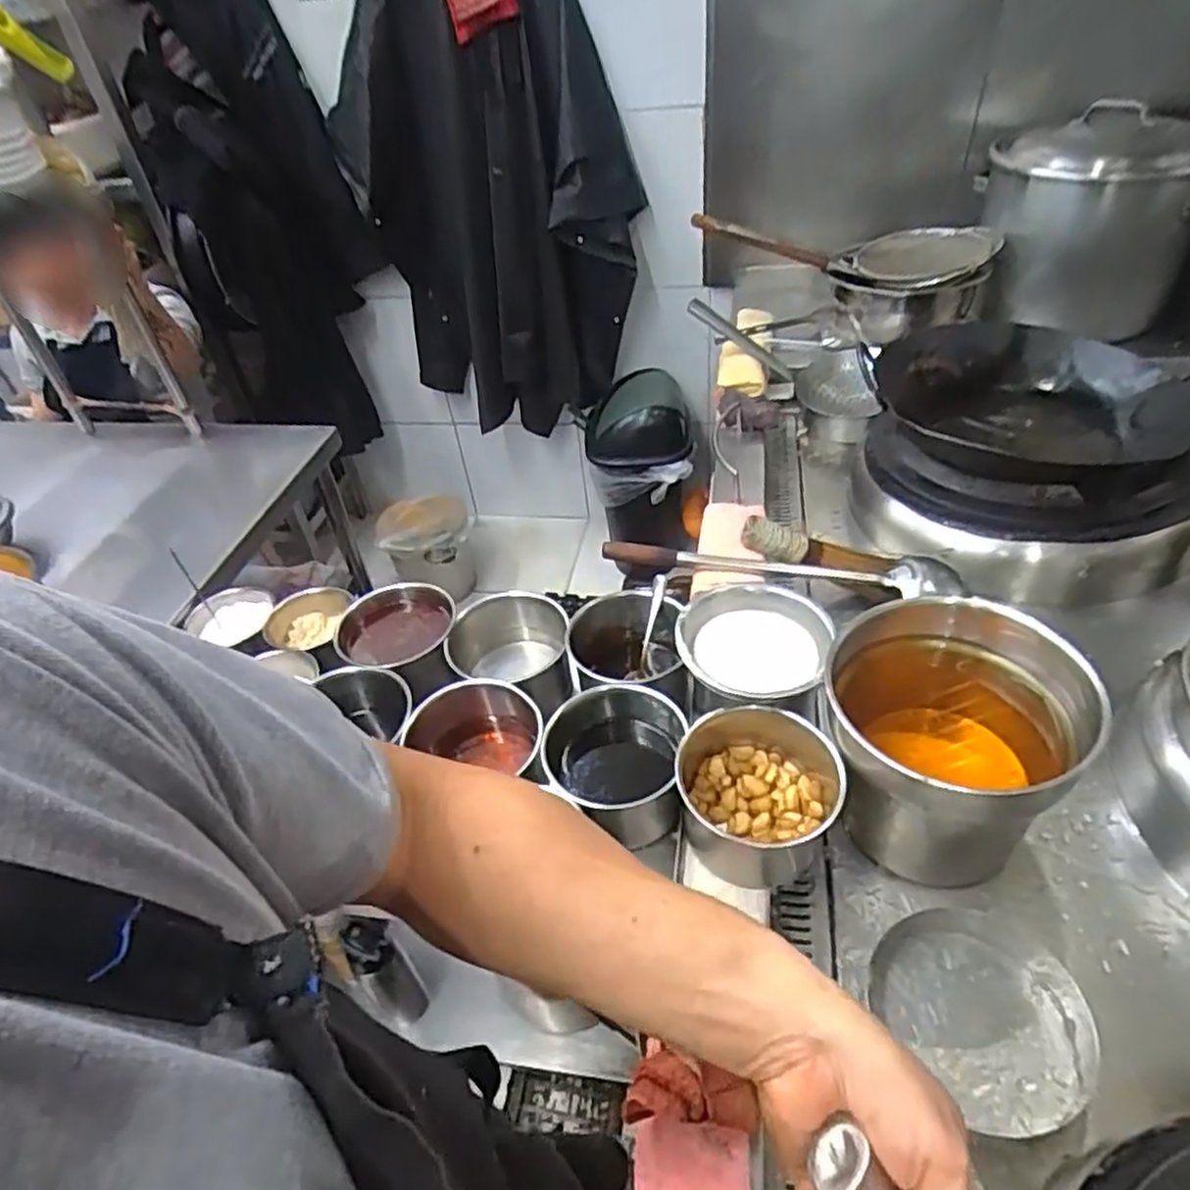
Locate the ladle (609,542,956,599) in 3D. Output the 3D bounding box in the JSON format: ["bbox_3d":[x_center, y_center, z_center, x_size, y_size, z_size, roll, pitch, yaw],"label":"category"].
[{"bbox_3d":[0.253,-0.044,1.015,0.483,0.053,0.069,2,43,11],"label":"ladle"}]

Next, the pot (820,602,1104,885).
[{"bbox_3d":[0.353,0.158,0.750,0.223,0.238,0.215,-4,42,4],"label":"pot"}]

